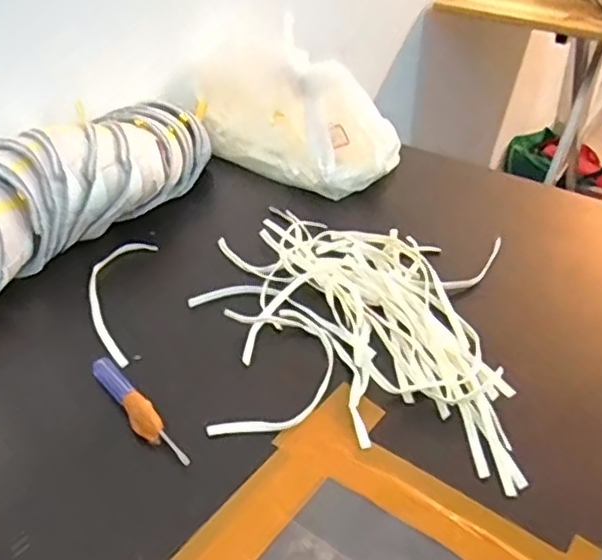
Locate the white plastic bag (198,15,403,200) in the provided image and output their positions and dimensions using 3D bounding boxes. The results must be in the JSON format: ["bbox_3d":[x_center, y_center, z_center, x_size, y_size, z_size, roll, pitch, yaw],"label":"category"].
[{"bbox_3d":[-0.018,-0.197,0.749,0.128,0.111,0.270,-31,46,-32],"label":"white plastic bag"}]

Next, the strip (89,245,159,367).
[{"bbox_3d":[-0.169,0.017,0.575,0.056,0.011,0.161,-2,40,-1],"label":"strip"}]

